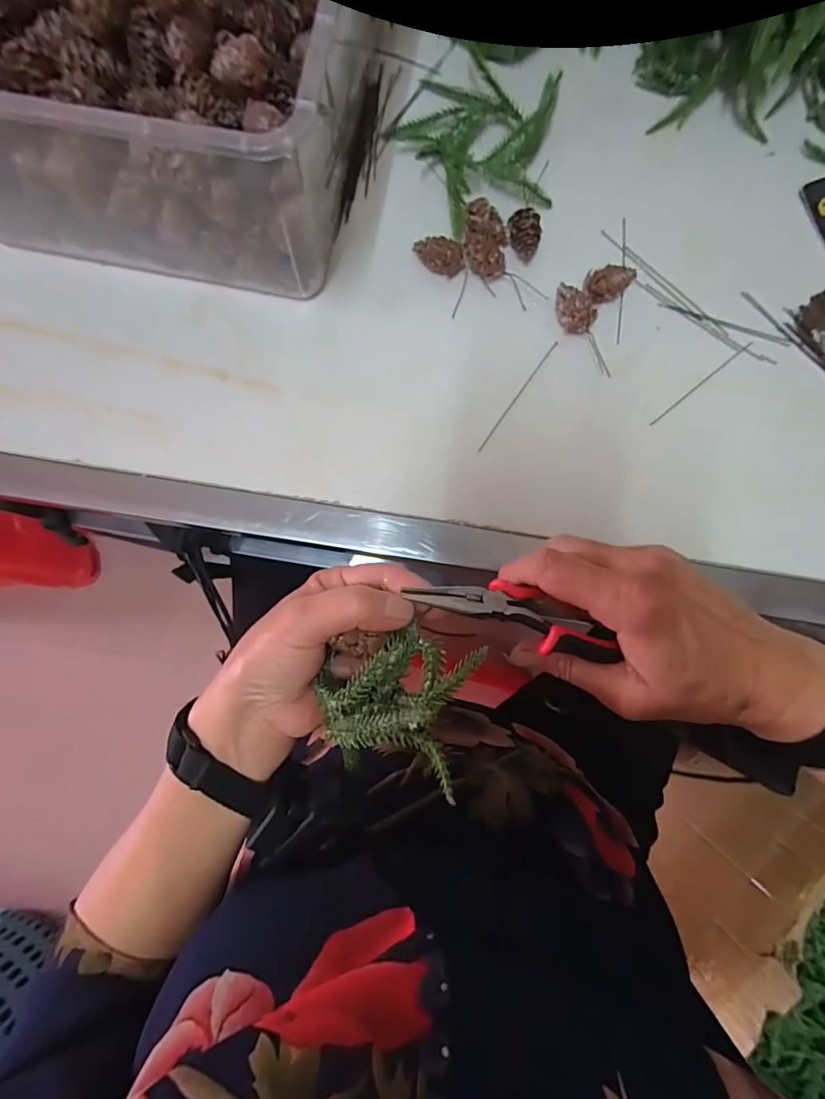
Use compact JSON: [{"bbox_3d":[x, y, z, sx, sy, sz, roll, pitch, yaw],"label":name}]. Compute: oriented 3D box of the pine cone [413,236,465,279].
[{"bbox_3d":[0.018,-0.210,0.354,0.037,0.023,0.017,20,85,1],"label":"pine cone"}]

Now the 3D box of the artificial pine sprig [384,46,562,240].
[{"bbox_3d":[0.054,-0.305,0.361,0.116,0.026,0.123,-30,86,-3],"label":"artificial pine sprig"}]

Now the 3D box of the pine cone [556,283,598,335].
[{"bbox_3d":[0.113,-0.171,0.348,0.018,0.021,0.038,-30,86,-3],"label":"pine cone"}]

